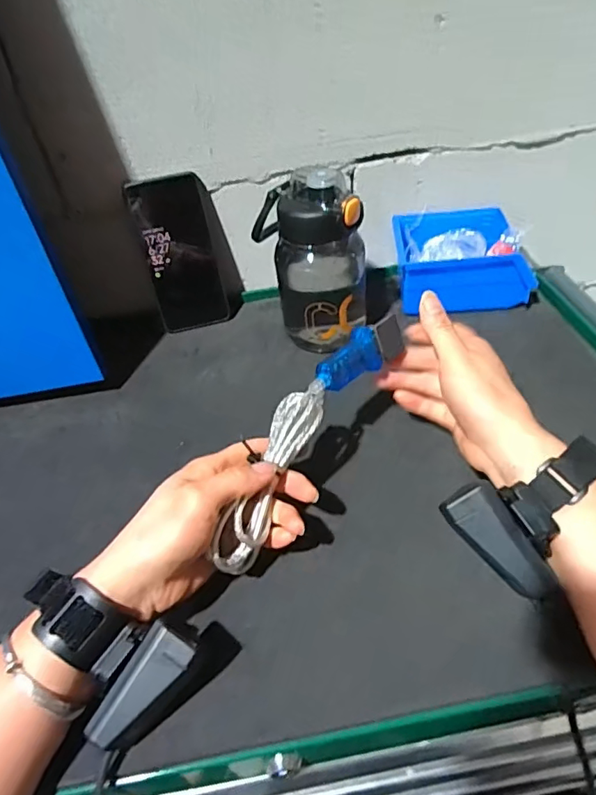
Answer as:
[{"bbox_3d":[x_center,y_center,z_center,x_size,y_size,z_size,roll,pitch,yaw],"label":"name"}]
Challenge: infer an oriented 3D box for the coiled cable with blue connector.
[{"bbox_3d":[0.005,0.021,0.386,0.037,0.038,0.222,23,66,29],"label":"coiled cable with blue connector"}]

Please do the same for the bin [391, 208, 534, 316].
[{"bbox_3d":[0.172,-0.142,0.570,0.131,0.072,0.113,-3,43,5],"label":"bin"}]

